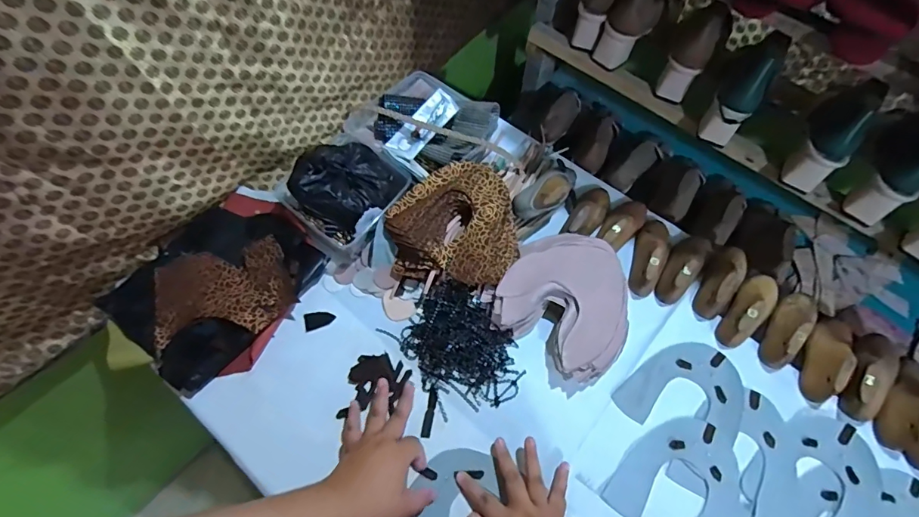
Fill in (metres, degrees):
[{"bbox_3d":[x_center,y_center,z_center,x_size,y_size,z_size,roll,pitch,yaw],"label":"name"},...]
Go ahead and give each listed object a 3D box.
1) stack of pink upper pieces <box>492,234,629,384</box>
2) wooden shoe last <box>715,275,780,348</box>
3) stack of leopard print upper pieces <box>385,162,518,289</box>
[{"bbox_3d":[0.157,0.060,0.639,0.185,0.065,0.195,28,64,12],"label":"stack of pink upper pieces"},{"bbox_3d":[0.436,0.069,0.652,0.048,0.055,0.143,38,67,16],"label":"wooden shoe last"},{"bbox_3d":[-0.006,-0.054,0.659,0.187,0.063,0.174,13,62,4],"label":"stack of leopard print upper pieces"}]

